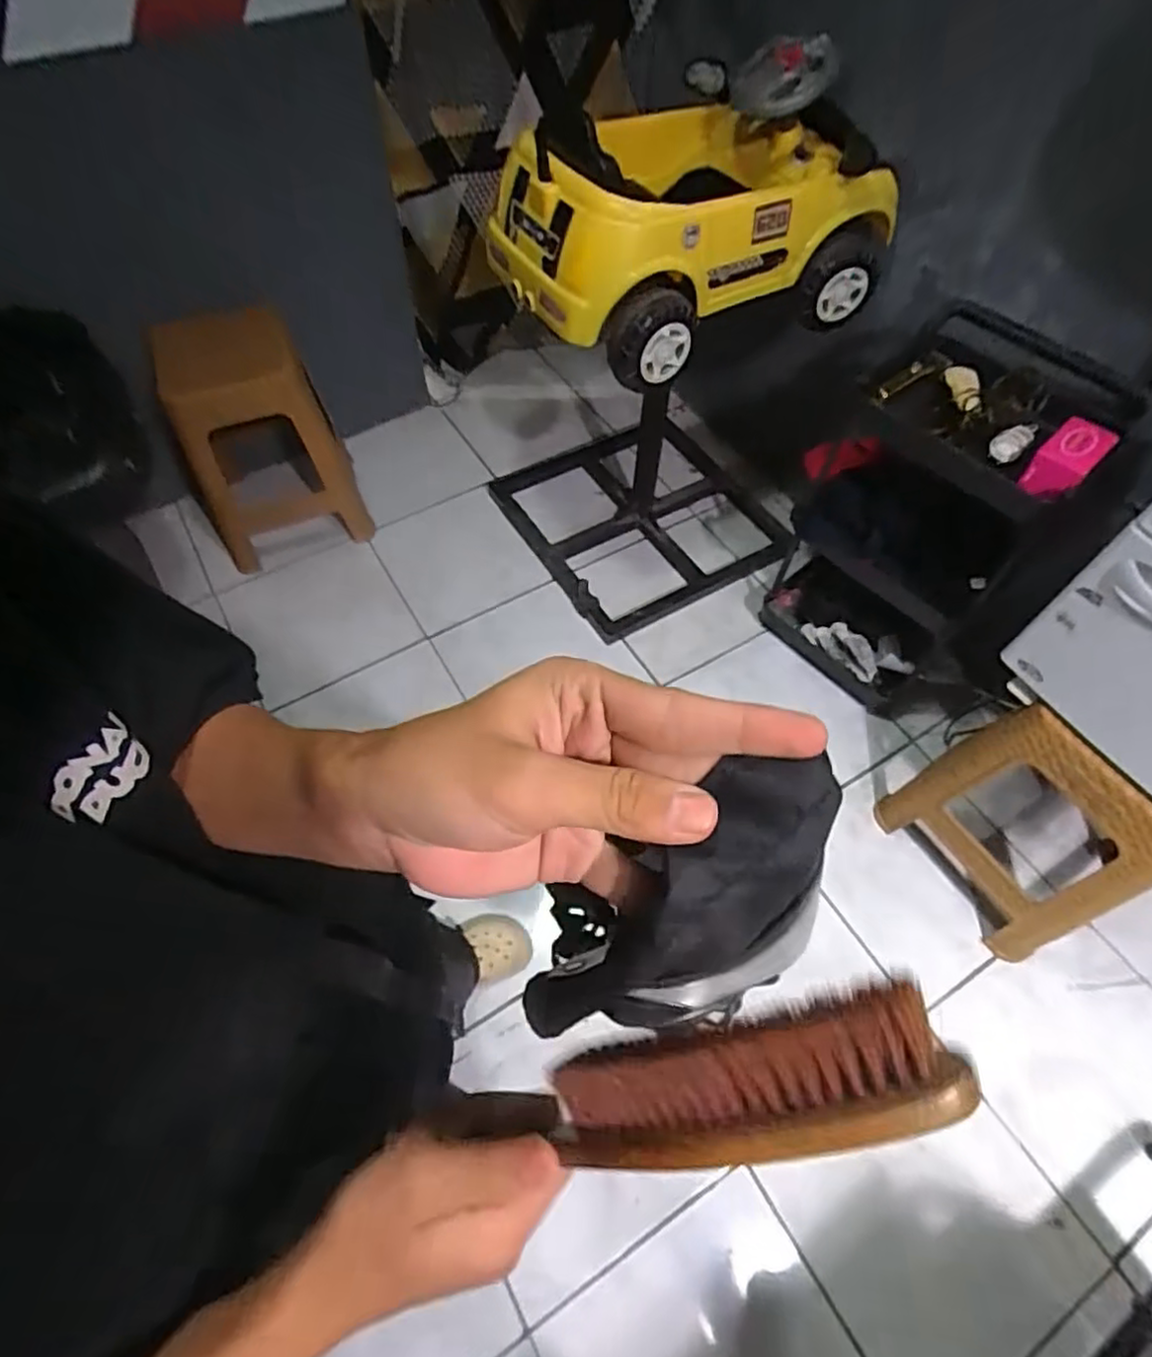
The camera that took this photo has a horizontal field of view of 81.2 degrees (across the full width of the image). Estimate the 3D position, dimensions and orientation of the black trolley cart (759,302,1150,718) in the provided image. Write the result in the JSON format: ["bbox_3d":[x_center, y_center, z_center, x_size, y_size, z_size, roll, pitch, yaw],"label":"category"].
[{"bbox_3d":[0.654,-0.312,1.359,0.425,0.639,0.331,39,66,22],"label":"black trolley cart"}]

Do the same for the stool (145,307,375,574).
[{"bbox_3d":[-0.753,-0.577,1.629,0.347,0.486,0.275,-16,59,-9],"label":"stool"}]

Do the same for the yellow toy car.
[{"bbox_3d":[0.190,-0.834,1.189,0.664,0.286,0.471,-30,62,-17],"label":"yellow toy car"}]

